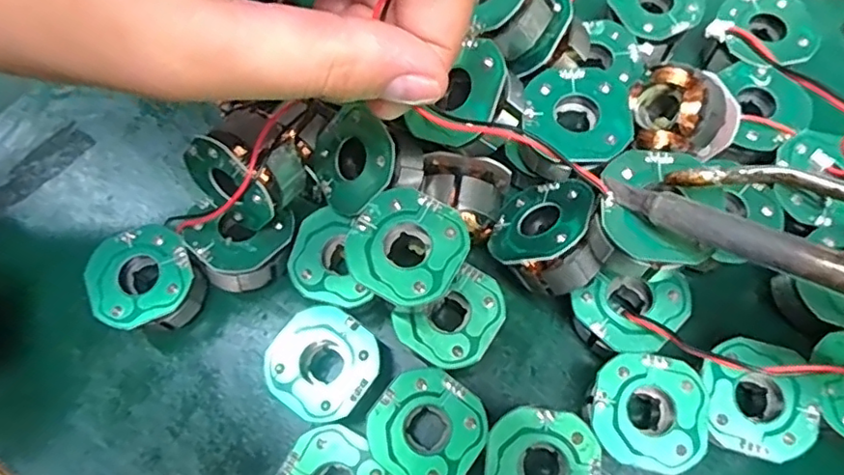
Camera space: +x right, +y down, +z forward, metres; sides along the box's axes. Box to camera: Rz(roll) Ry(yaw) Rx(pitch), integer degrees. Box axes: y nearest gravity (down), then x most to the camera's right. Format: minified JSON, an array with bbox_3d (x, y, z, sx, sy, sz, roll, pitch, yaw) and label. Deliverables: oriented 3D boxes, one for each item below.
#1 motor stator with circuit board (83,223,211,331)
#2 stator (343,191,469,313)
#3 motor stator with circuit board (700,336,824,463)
[{"bbox_3d":[-0.085,0.015,0.188,0.031,0.021,0.032,-1,73,3],"label":"motor stator with circuit board"},{"bbox_3d":[-0.003,0.005,0.166,0.029,0.021,0.030,27,75,11],"label":"stator"},{"bbox_3d":[0.092,0.046,0.170,0.028,0.022,0.031,2,72,3],"label":"motor stator with circuit board"}]

